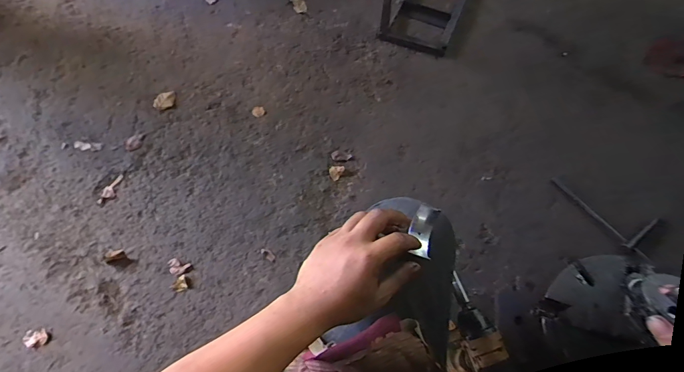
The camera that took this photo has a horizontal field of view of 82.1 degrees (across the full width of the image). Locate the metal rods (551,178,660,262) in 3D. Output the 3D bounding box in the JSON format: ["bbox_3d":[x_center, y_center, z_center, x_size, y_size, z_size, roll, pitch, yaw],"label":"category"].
[{"bbox_3d":[0.743,0.061,1.104,0.085,0.066,0.305,-38,70,-20],"label":"metal rods"}]

